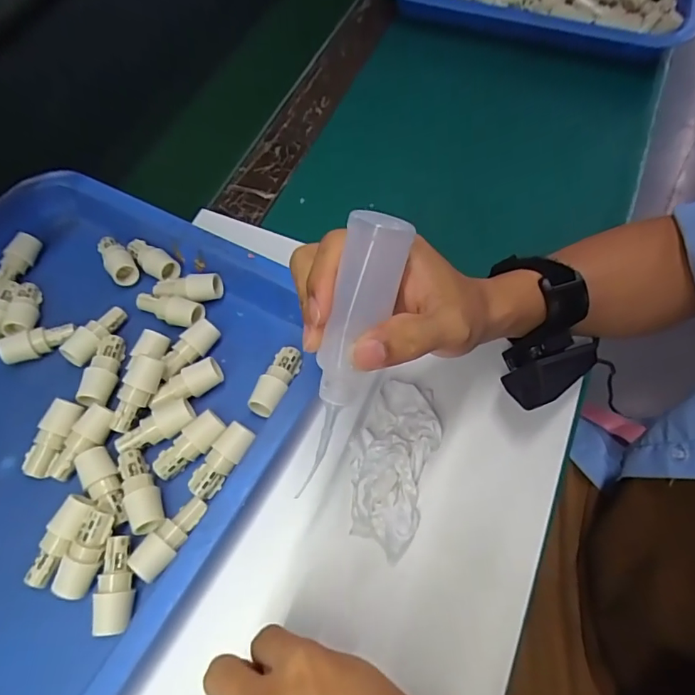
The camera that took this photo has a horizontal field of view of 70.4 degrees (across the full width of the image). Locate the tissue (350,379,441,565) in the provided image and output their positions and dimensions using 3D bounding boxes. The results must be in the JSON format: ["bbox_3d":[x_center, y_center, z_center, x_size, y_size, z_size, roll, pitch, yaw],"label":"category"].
[{"bbox_3d":[0.030,0.080,0.344,0.054,0.023,0.112,16,65,12],"label":"tissue"}]

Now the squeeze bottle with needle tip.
[{"bbox_3d":[-0.002,0.007,0.243,0.029,0.141,0.029,22,25,12],"label":"squeeze bottle with needle tip"}]

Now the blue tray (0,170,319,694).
[{"bbox_3d":[-0.251,0.070,0.341,0.369,0.050,0.438,28,65,14],"label":"blue tray"}]

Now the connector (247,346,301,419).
[{"bbox_3d":[-0.050,0.025,0.359,0.021,0.023,0.053,18,65,12],"label":"connector"}]

